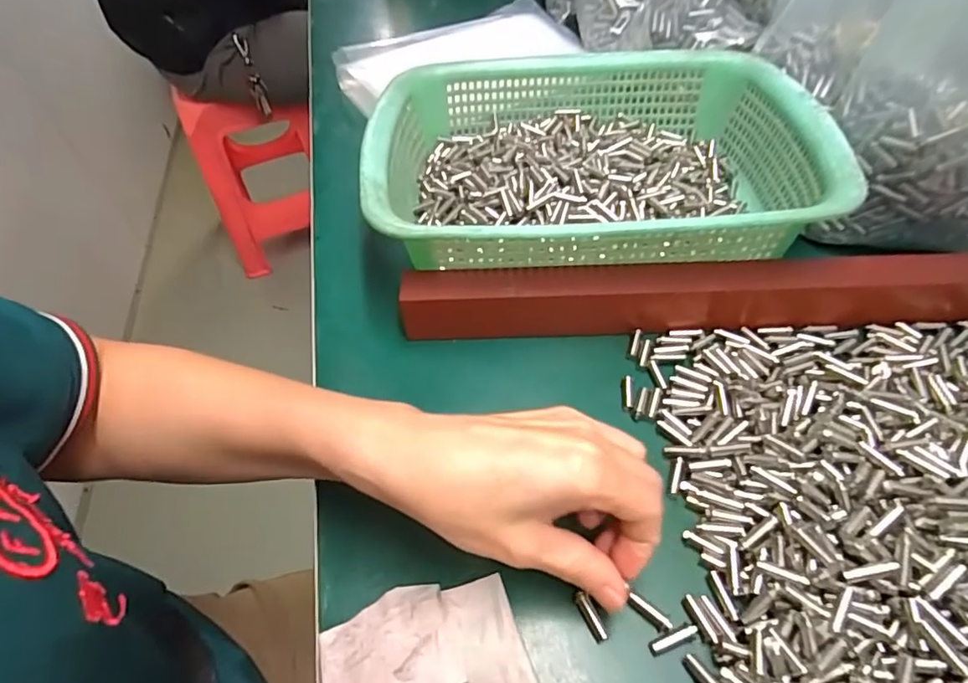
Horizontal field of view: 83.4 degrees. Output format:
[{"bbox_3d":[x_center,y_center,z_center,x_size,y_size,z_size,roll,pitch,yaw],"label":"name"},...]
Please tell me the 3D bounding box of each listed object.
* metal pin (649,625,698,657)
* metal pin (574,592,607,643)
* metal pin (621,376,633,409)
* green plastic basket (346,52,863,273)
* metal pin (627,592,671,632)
[{"bbox_3d":[0.081,0.128,0.233,0.022,0.005,0.006,-18,51,-10],"label":"metal pin"},{"bbox_3d":[0.047,0.120,0.237,0.005,0.005,0.020,-22,52,-14],"label":"metal pin"},{"bbox_3d":[0.083,0.028,0.313,0.006,0.004,0.022,2,50,6],"label":"metal pin"},{"bbox_3d":[0.073,-0.126,0.390,0.289,0.072,0.217,-3,50,2],"label":"green plastic basket"},{"bbox_3d":[0.073,0.119,0.239,0.020,0.004,0.005,34,59,21],"label":"metal pin"}]

